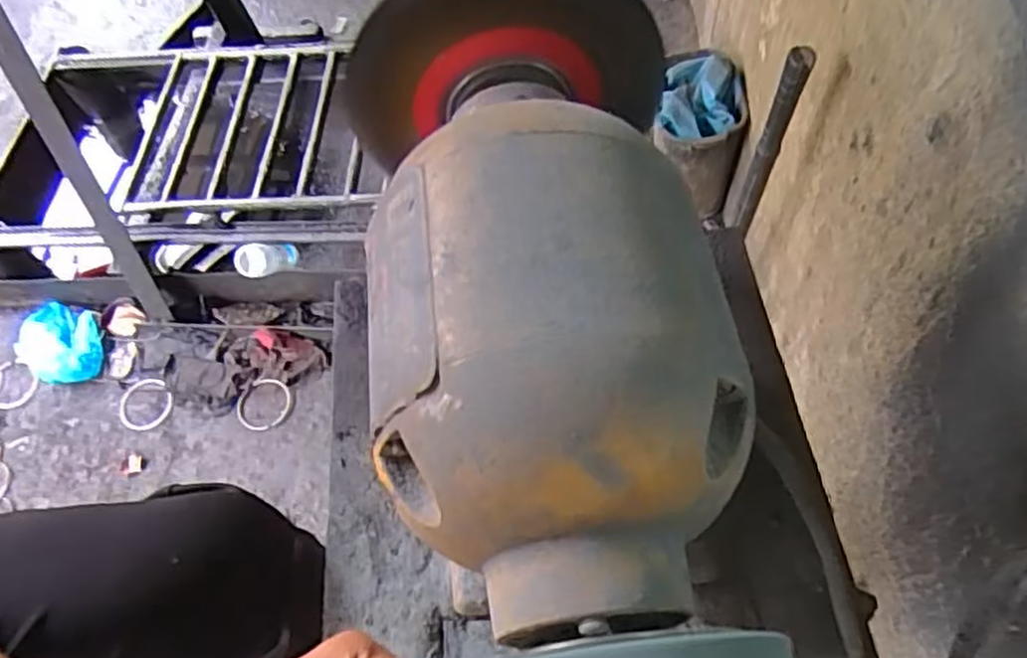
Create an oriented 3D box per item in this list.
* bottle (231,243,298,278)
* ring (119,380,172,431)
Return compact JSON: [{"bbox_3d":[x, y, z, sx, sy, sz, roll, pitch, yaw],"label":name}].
[{"bbox_3d":[-0.445,-0.125,1.313,0.052,0.159,0.060,13,101,12],"label":"bottle"},{"bbox_3d":[-0.697,0.146,1.363,0.101,0.007,0.103,-3,70,9],"label":"ring"}]

